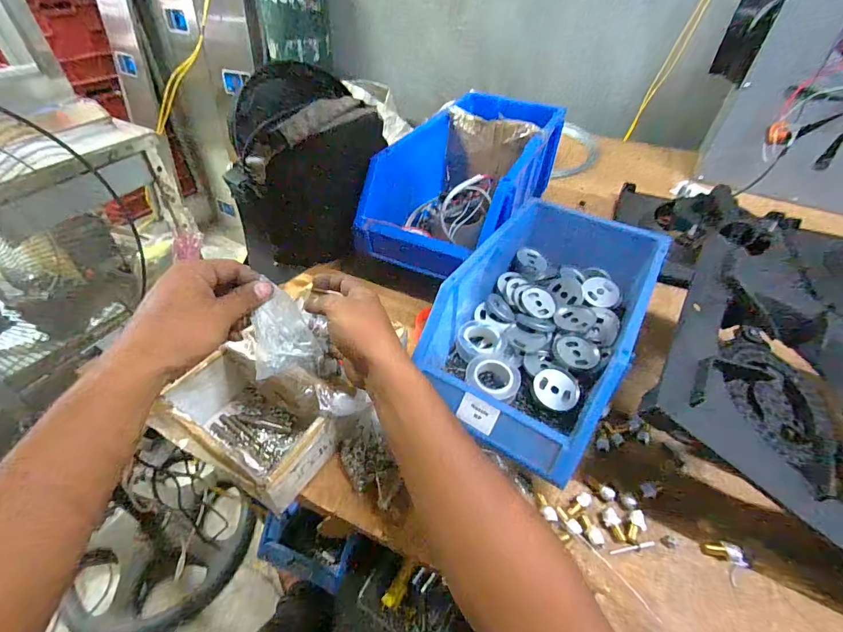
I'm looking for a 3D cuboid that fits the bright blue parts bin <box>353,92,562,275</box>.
[{"bbox_3d":[0.089,-0.243,0.675,0.216,0.145,0.442,17,46,16],"label":"bright blue parts bin"}]

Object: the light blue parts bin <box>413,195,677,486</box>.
[{"bbox_3d":[0.155,-0.003,0.487,0.192,0.113,0.361,26,49,23],"label":"light blue parts bin"}]

